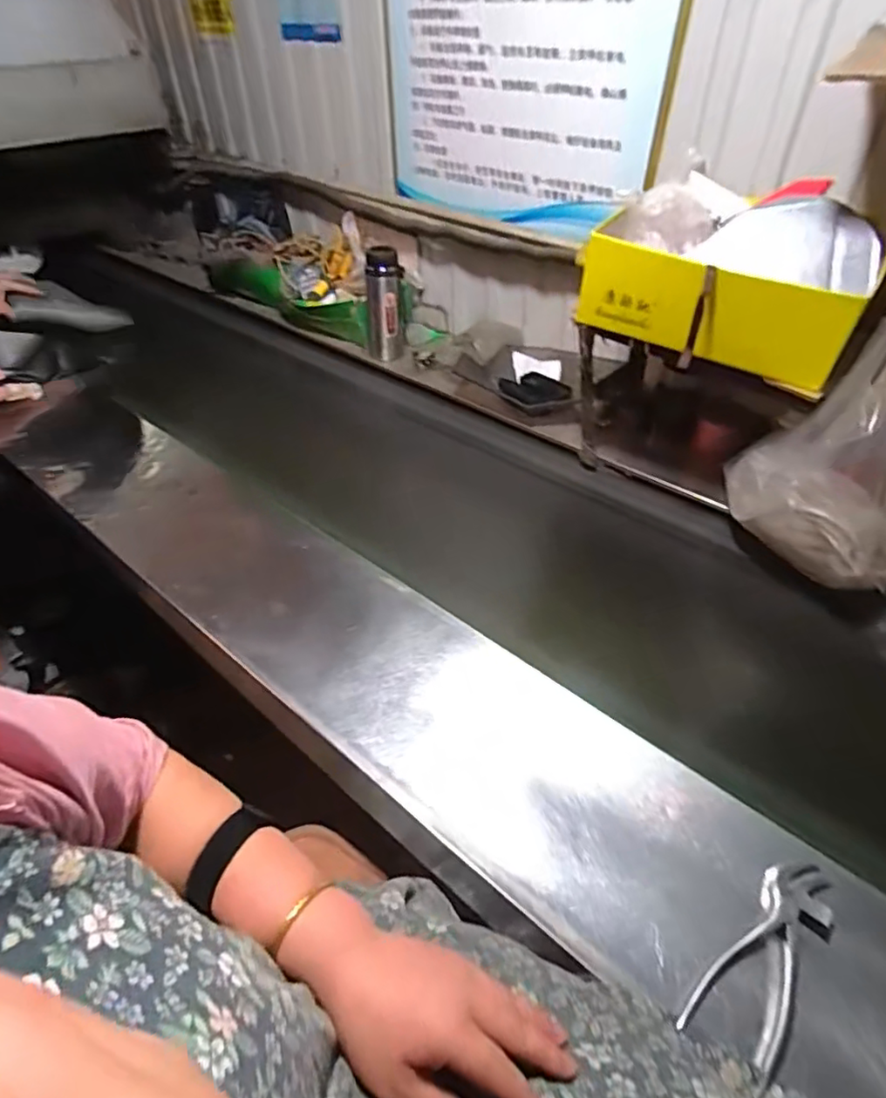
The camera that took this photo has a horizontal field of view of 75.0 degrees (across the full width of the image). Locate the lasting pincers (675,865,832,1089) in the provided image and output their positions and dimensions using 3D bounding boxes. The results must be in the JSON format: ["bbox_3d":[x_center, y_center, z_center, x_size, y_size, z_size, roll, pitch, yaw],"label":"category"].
[{"bbox_3d":[0.276,0.344,0.488,0.184,0.025,0.068,-35,55,-29],"label":"lasting pincers"}]

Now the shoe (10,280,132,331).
[{"bbox_3d":[-0.880,-0.561,1.356,0.240,0.083,0.087,-10,40,-47],"label":"shoe"}]

